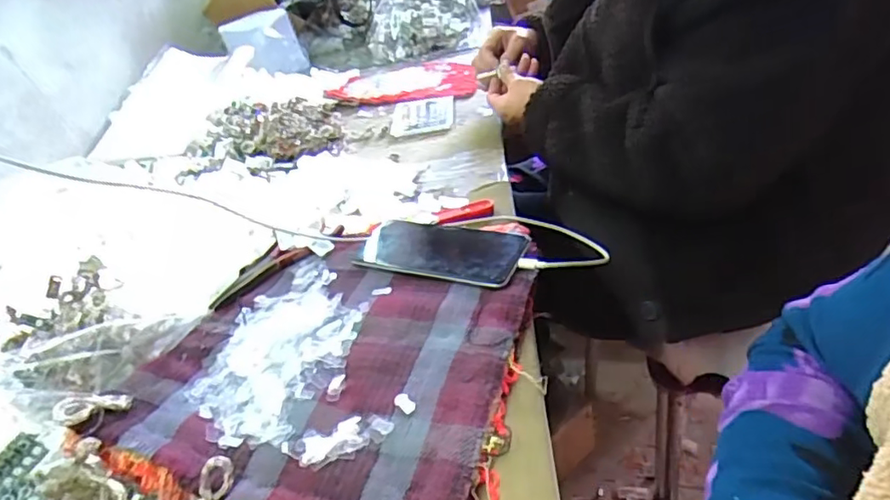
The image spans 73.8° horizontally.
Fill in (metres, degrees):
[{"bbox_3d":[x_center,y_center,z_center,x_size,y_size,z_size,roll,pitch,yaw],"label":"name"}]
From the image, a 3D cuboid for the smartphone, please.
[{"bbox_3d":[-0.008,-0.002,0.571,0.171,0.015,0.086,7,39,27],"label":"smartphone"}]

